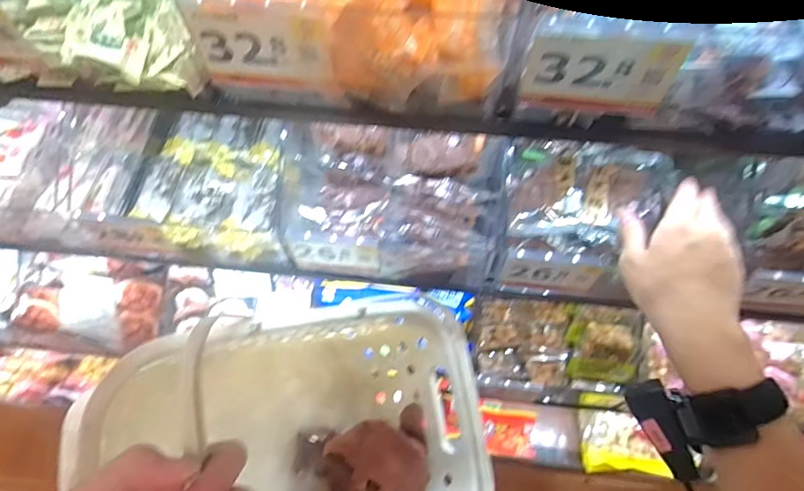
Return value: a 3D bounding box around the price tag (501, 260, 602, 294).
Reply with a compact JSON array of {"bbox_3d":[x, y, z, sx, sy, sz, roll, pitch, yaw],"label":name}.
[{"bbox_3d":[0.150,0.033,0.508,0.089,0.042,0.007,5,44,4],"label":"price tag"}]

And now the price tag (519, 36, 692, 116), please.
[{"bbox_3d":[0.127,-0.108,0.322,0.094,0.059,0.007,4,60,6],"label":"price tag"}]

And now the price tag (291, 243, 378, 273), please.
[{"bbox_3d":[-0.068,0.013,0.516,0.089,0.038,0.010,3,60,5],"label":"price tag"}]

